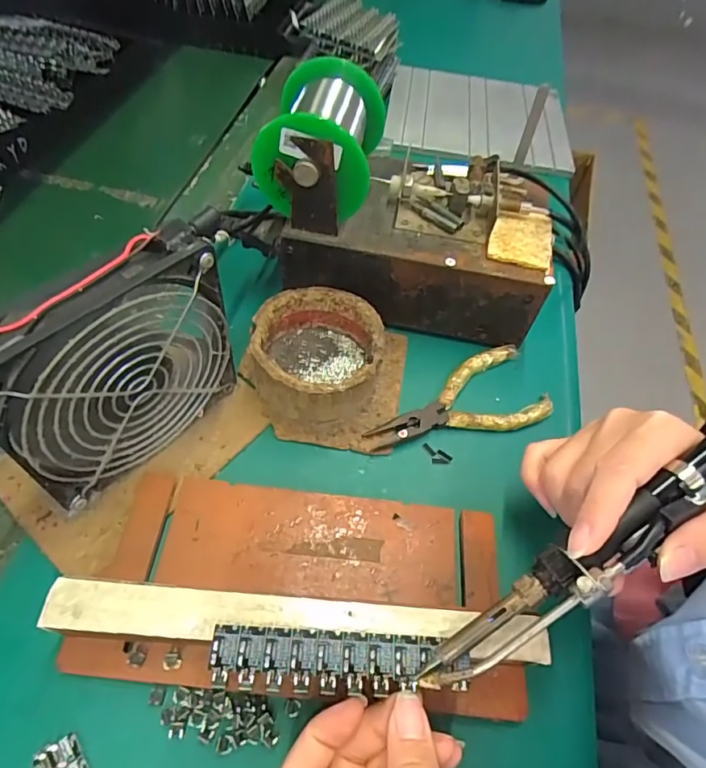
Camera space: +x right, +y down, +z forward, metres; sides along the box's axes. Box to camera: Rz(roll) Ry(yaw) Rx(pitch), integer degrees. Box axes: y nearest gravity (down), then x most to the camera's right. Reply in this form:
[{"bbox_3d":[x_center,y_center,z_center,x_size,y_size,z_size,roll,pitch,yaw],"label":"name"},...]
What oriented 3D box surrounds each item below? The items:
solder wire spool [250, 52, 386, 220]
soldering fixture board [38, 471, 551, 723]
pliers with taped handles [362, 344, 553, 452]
[{"bbox_3d":[-0.019,-0.150,0.319,0.068,0.078,0.080,11,54,2],"label":"solder wire spool"},{"bbox_3d":[-0.020,0.095,0.247,0.220,0.040,0.102,7,55,1],"label":"soldering fixture board"},{"bbox_3d":[0.072,0.018,0.332,0.131,0.009,0.058,-24,60,-20],"label":"pliers with taped handles"}]

